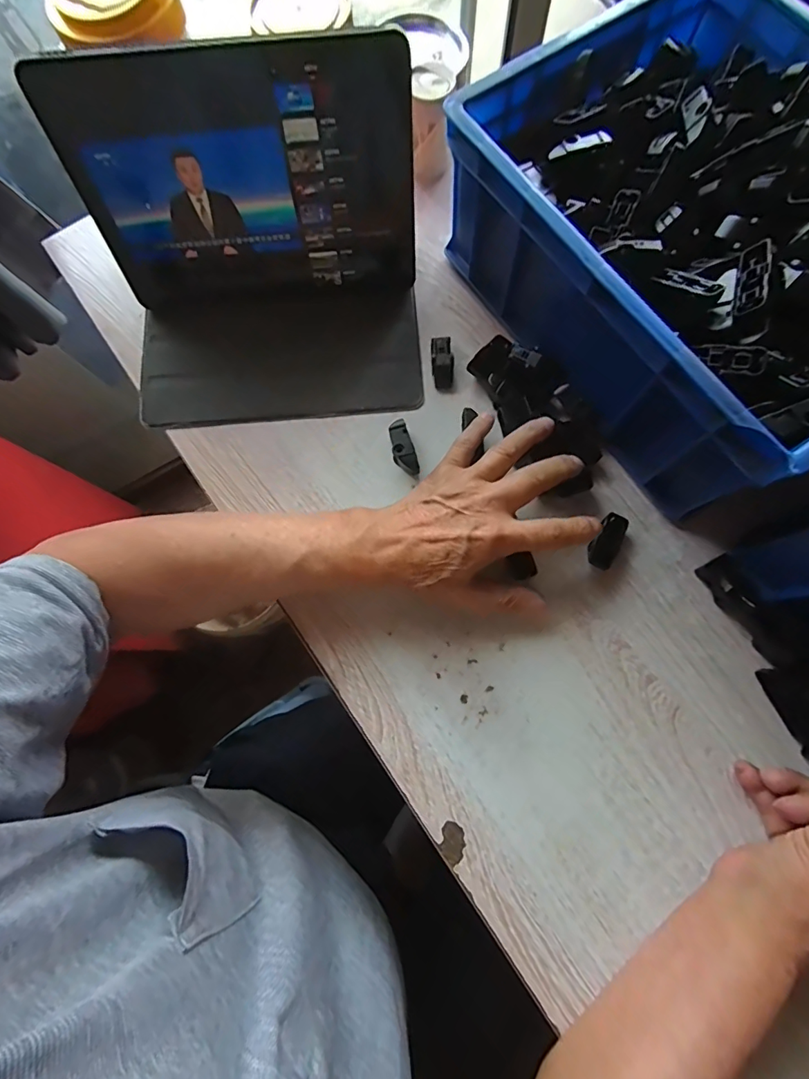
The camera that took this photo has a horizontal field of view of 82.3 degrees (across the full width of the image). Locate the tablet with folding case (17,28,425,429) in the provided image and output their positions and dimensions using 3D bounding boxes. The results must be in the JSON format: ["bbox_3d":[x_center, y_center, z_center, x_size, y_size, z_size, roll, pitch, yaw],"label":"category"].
[{"bbox_3d":[-0.118,-0.211,0.353,0.250,0.160,0.173,-3,77,1],"label":"tablet with folding case"}]

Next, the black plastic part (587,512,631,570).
[{"bbox_3d":[0.160,0.002,0.367,0.019,0.017,0.046,28,79,7],"label":"black plastic part"}]

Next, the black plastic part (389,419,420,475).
[{"bbox_3d":[-0.002,-0.076,0.392,0.018,0.016,0.045,-17,77,-2],"label":"black plastic part"}]

